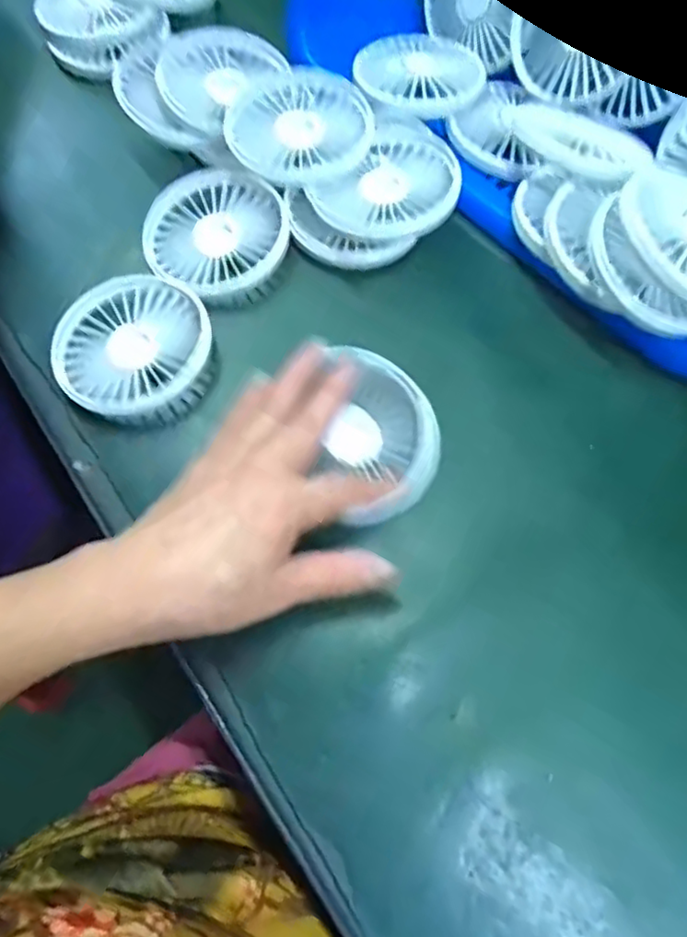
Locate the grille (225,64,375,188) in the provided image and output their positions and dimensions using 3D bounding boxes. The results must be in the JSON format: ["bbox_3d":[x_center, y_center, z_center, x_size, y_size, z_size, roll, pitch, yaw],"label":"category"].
[{"bbox_3d":[-0.025,-0.218,0.397,0.088,0.014,0.088,-1,65,2],"label":"grille"}]

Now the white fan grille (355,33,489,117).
[{"bbox_3d":[0.051,-0.268,0.424,0.083,0.008,0.081,-4,65,1],"label":"white fan grille"}]

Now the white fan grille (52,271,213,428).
[{"bbox_3d":[-0.120,-0.069,0.365,0.085,0.023,0.090,-1,65,2],"label":"white fan grille"}]

